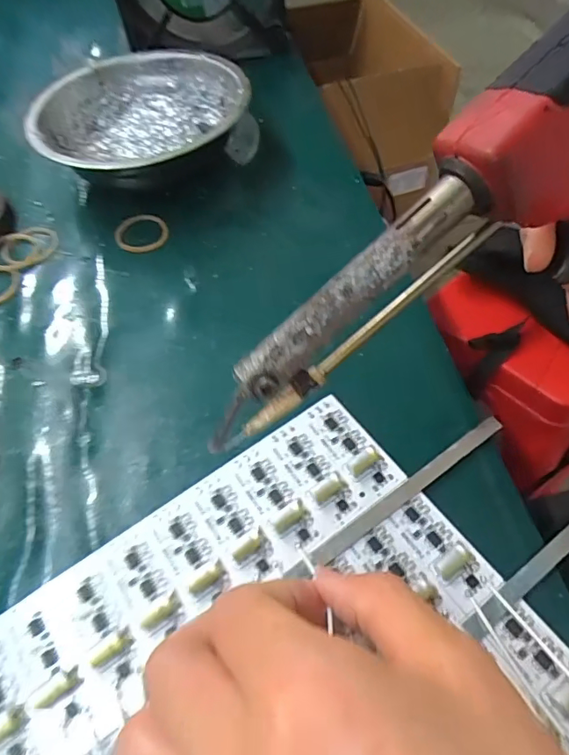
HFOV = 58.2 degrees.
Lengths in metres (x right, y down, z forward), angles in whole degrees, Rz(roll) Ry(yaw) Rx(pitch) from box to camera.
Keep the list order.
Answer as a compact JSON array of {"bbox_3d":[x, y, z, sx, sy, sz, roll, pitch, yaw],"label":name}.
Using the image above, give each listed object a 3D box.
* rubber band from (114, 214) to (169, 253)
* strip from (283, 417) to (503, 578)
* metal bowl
[{"bbox_3d":[-0.081,-0.082,0.288,0.031,0.004,0.029,-7,55,-1],"label":"rubber band"},{"bbox_3d":[0.043,0.043,0.189,0.099,0.004,0.007,-31,58,-17],"label":"strip"},{"bbox_3d":[-0.087,-0.157,0.319,0.126,0.039,0.126,-2,55,3],"label":"metal bowl"}]

